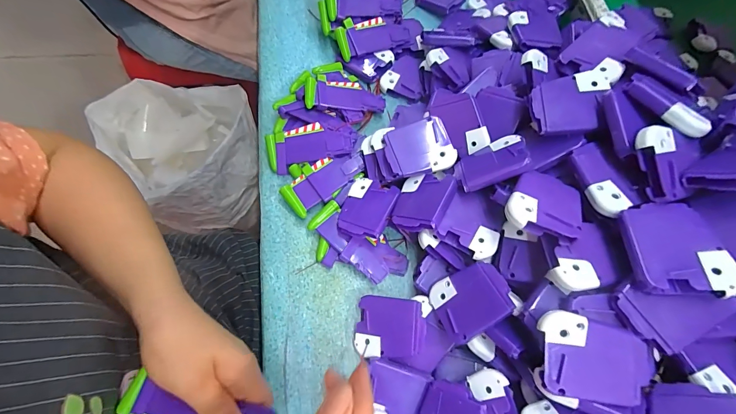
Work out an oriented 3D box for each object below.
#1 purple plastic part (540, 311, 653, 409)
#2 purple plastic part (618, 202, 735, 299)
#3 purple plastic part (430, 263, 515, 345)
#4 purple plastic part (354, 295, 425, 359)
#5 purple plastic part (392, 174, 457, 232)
[{"bbox_3d":[0.146,0.098,0.216,0.061,0.007,0.052,4,78,13],"label":"purple plastic part"},{"bbox_3d":[0.199,0.027,0.218,0.052,0.013,0.060,0,59,16],"label":"purple plastic part"},{"bbox_3d":[0.083,0.075,0.273,0.061,0.007,0.049,-41,49,19],"label":"purple plastic part"},{"bbox_3d":[0.019,0.107,0.297,0.059,0.011,0.050,-1,76,22],"label":"purple plastic part"},{"bbox_3d":[0.049,-0.004,0.304,0.048,0.009,0.059,3,54,39],"label":"purple plastic part"}]

